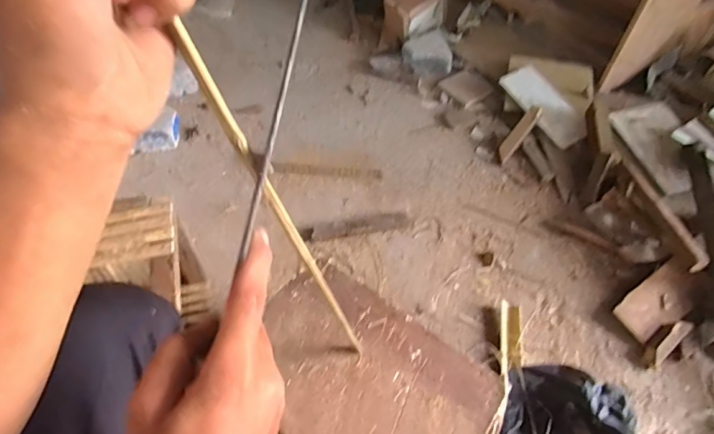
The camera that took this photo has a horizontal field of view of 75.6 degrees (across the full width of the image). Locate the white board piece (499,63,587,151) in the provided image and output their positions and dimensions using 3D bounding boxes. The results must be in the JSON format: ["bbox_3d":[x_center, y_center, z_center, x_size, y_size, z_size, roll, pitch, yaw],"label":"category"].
[{"bbox_3d":[0.491,-0.296,1.206,0.128,0.022,0.259,-30,68,-15],"label":"white board piece"}]

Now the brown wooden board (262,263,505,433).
[{"bbox_3d":[0.006,0.206,0.584,0.307,0.020,0.217,32,56,20],"label":"brown wooden board"}]

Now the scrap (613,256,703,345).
[{"bbox_3d":[0.579,0.158,0.878,0.190,0.019,0.085,-32,58,-18],"label":"scrap"}]

